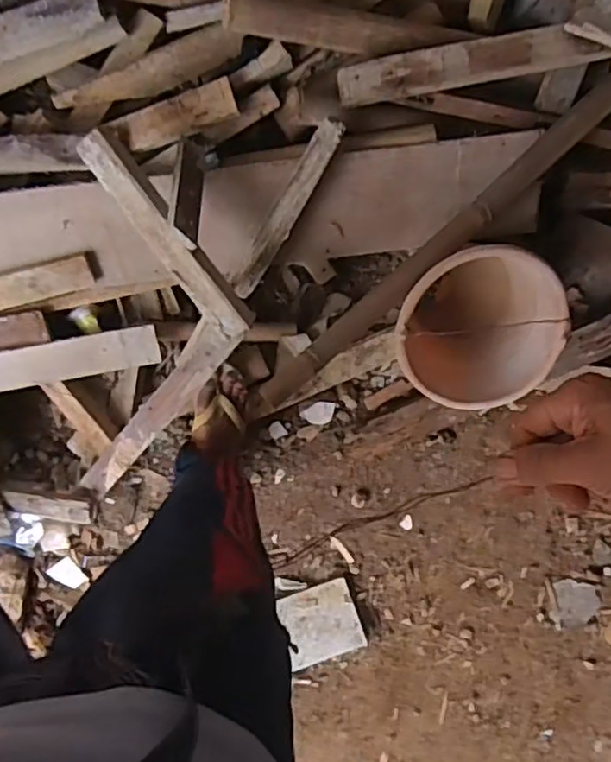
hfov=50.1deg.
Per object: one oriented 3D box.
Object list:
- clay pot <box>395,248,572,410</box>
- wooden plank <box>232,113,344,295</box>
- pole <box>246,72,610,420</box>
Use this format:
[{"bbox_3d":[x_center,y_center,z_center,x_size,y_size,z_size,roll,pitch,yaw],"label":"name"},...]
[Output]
[{"bbox_3d":[0.266,-0.096,1.081,0.248,0.183,0.226,-27,100,-1],"label":"clay pot"},{"bbox_3d":[-0.030,-0.264,1.019,0.040,0.042,0.301,31,112,-8],"label":"wooden plank"},{"bbox_3d":[0.255,-0.246,1.023,0.880,0.045,0.056,-42,100,2],"label":"pole"}]

